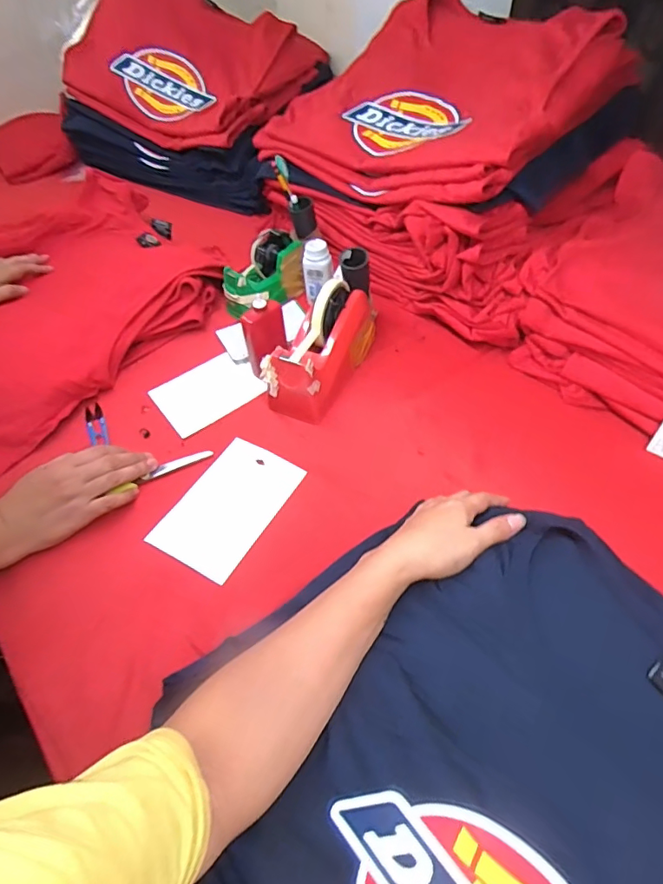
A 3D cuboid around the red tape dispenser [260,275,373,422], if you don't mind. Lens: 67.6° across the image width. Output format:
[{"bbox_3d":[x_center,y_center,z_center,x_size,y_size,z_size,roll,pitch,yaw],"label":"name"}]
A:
[{"bbox_3d":[-0.014,-0.128,0.650,0.076,0.116,0.187,23,54,19],"label":"red tape dispenser"}]

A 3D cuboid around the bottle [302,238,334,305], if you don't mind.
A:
[{"bbox_3d":[-0.021,-0.258,0.746,0.039,0.080,0.032,-16,51,-12],"label":"bottle"}]

